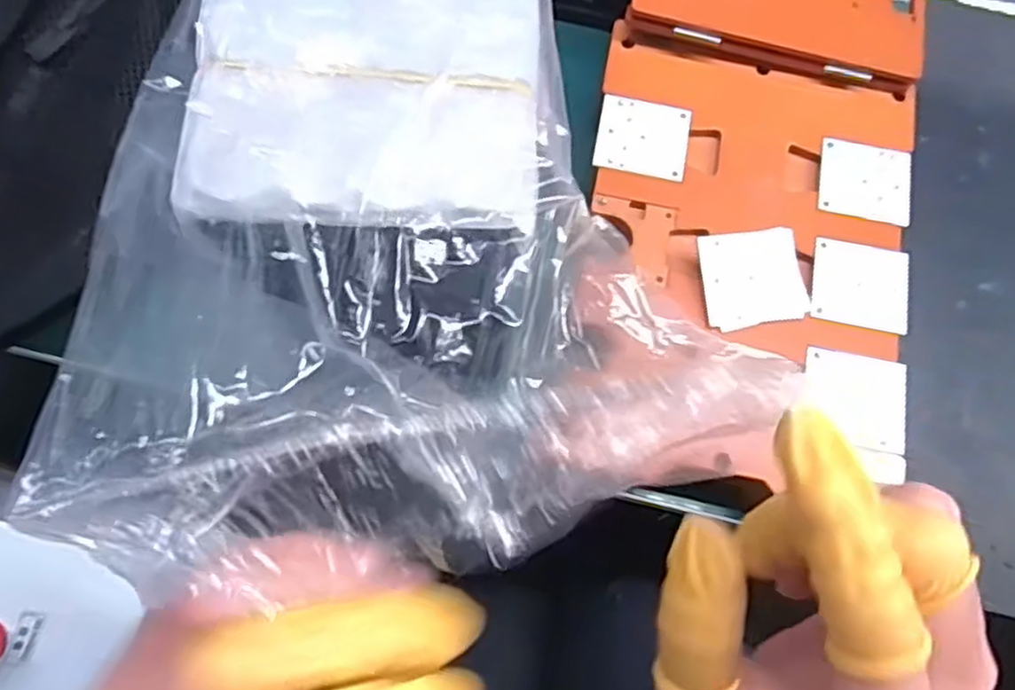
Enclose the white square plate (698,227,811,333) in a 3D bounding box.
[{"bbox_3d":[0.121,-0.033,0.345,0.051,0.004,0.046,-7,86,-7],"label":"white square plate"}]

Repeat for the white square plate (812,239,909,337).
[{"bbox_3d":[0.177,-0.030,0.352,0.047,0.004,0.044,11,72,2],"label":"white square plate"}]

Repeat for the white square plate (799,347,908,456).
[{"bbox_3d":[0.165,0.026,0.333,0.048,0.004,0.043,11,75,3],"label":"white square plate"}]

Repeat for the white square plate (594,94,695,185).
[{"bbox_3d":[0.072,-0.111,0.372,0.048,0.004,0.045,12,74,2],"label":"white square plate"}]

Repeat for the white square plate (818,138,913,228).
[{"bbox_3d":[0.190,-0.087,0.372,0.048,0.004,0.045,11,74,2],"label":"white square plate"}]

